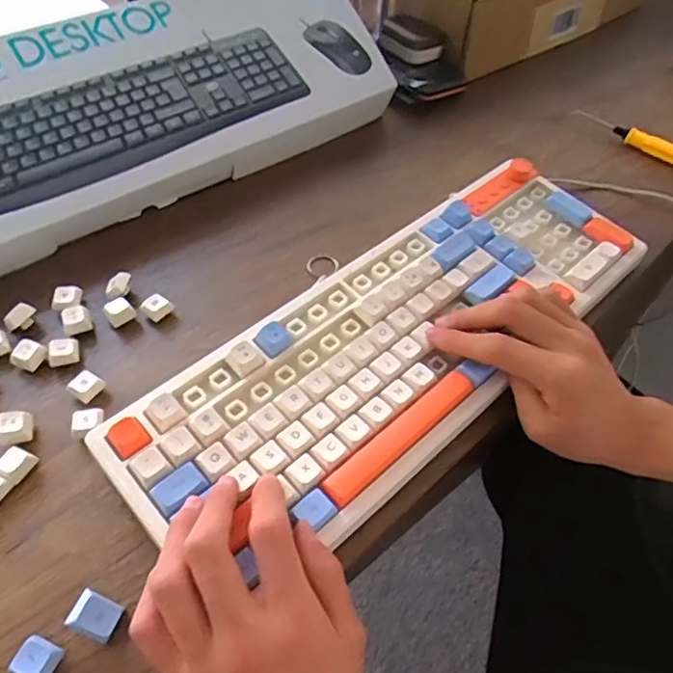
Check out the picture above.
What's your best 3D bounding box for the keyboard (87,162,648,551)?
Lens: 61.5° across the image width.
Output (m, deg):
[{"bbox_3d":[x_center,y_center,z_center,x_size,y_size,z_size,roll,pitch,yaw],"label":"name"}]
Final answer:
[{"bbox_3d":[0.041,-0.007,0.388,0.389,0.038,0.157,-35,62,-26],"label":"keyboard"}]

